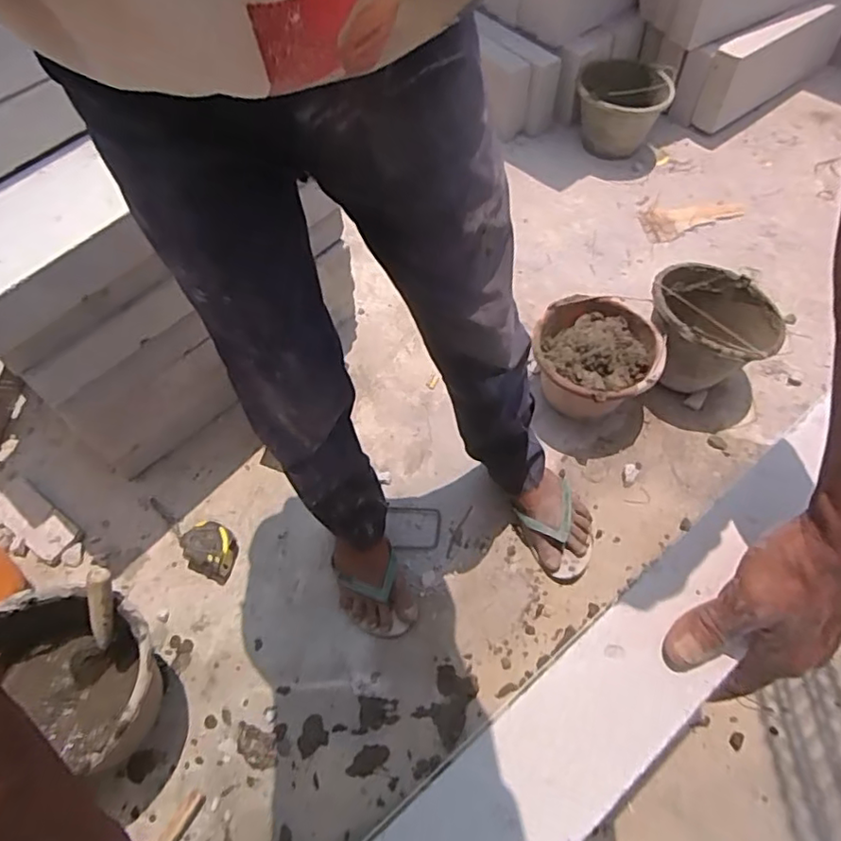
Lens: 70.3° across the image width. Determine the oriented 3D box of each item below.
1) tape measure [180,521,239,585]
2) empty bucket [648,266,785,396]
[{"bbox_3d":[-0.374,0.230,1.068,0.100,0.049,0.091,23,62,16],"label":"tape measure"},{"bbox_3d":[0.579,-0.180,1.210,0.243,0.197,0.248,19,60,12],"label":"empty bucket"}]

